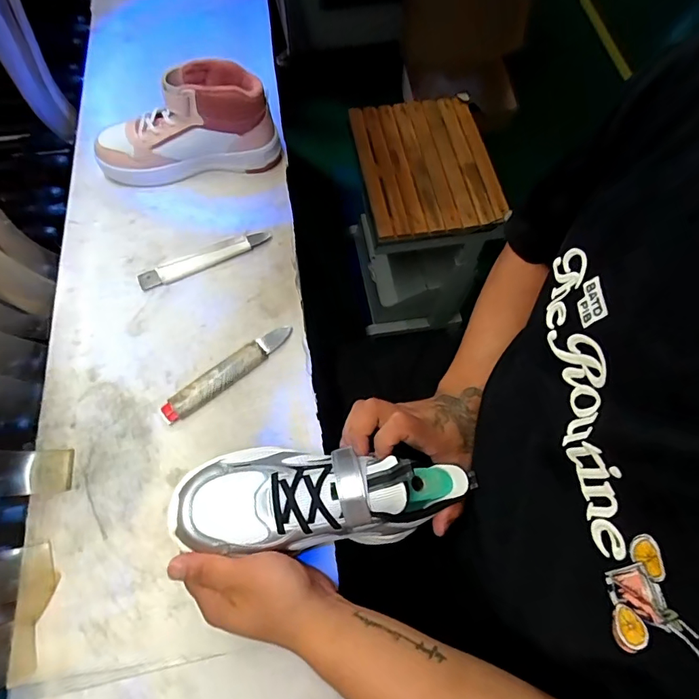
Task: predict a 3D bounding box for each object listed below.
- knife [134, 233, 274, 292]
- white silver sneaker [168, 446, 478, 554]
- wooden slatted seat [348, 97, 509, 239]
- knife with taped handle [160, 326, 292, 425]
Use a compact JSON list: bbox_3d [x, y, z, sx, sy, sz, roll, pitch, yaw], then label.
[{"bbox_3d":[-0.180,-0.114,0.579,0.167,0.012,0.026,-24,68,-10],"label":"knife"},{"bbox_3d":[-0.020,0.120,0.396,0.247,0.081,0.087,-1,66,-4],"label":"white silver sneaker"},{"bbox_3d":[0.164,-0.403,0.987,0.269,0.029,0.351,-10,66,-4],"label":"wooden slatted seat"},{"bbox_3d":[-0.136,0.023,0.516,0.164,0.013,0.030,-37,71,-15],"label":"knife with taped handle"}]

